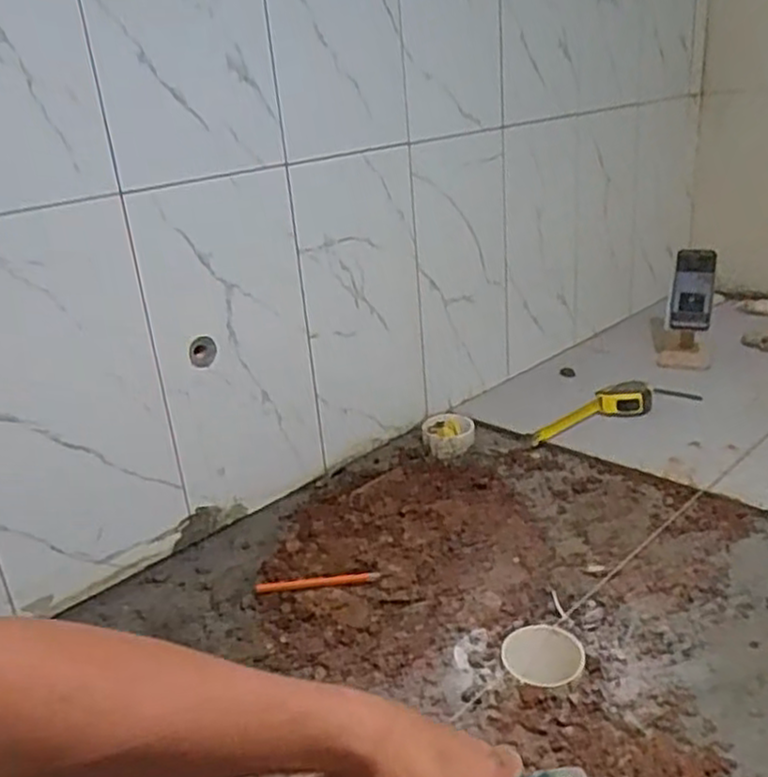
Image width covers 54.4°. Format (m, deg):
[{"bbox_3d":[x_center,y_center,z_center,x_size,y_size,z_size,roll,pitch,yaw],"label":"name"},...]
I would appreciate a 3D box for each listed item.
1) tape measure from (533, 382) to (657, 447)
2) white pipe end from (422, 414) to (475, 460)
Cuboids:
[{"bbox_3d":[0.379,0.042,1.352,0.267,0.045,0.069,-12,23,-13],"label":"tape measure"},{"bbox_3d":[0.114,0.081,1.323,0.090,0.043,0.111,-5,23,4],"label":"white pipe end"}]

